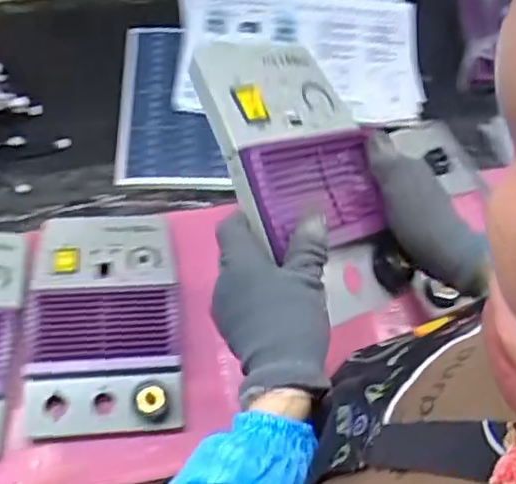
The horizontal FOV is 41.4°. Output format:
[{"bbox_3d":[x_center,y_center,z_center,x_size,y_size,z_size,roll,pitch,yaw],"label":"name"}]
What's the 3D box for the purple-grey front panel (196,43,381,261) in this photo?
[{"bbox_3d":[0.027,-0.085,0.529,0.142,0.019,0.176,-7,69,-41],"label":"purple-grey front panel"}]

